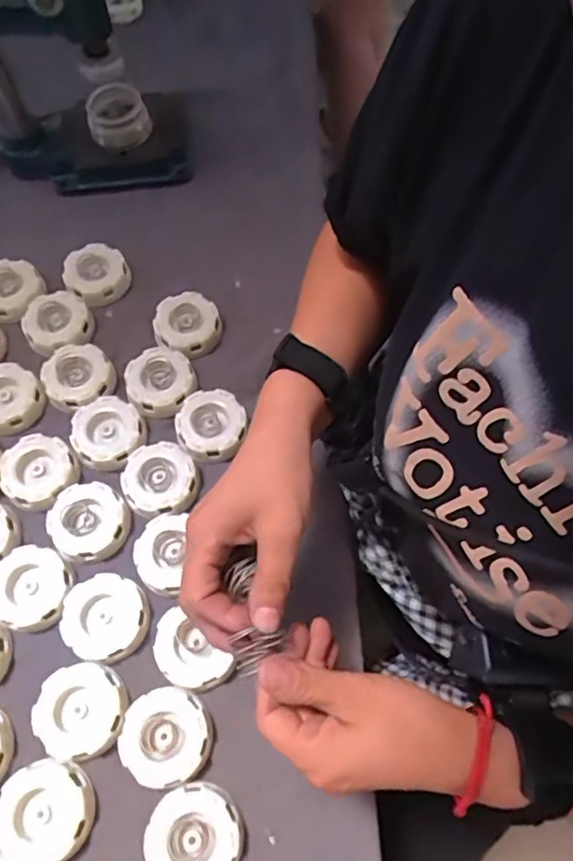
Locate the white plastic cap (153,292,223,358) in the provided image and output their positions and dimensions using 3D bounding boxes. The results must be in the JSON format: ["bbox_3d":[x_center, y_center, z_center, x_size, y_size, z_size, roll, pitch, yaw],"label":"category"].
[{"bbox_3d":[-0.093,-0.100,0.572,0.060,0.017,0.059,0,64,1],"label":"white plastic cap"}]

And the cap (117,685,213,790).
[{"bbox_3d":[-0.084,0.215,0.427,0.060,0.019,0.060,0,64,1],"label":"cap"}]

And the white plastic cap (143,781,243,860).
[{"bbox_3d":[-0.060,0.269,0.401,0.058,0.018,0.060,0,64,1],"label":"white plastic cap"}]

